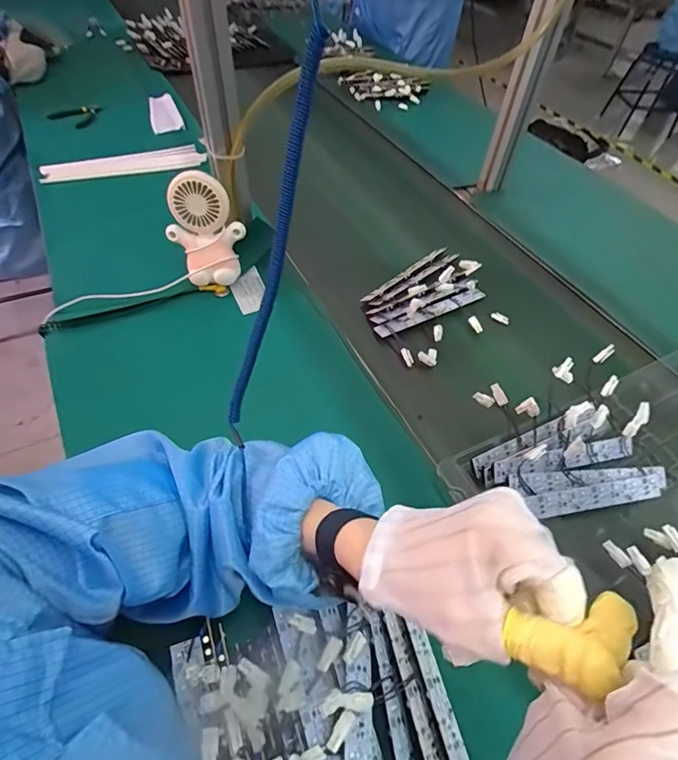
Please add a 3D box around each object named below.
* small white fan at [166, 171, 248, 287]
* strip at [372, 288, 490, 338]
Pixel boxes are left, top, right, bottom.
[{"bbox_3d":[-0.187,-0.203,0.622,0.104,0.152,0.052,-11,53,-12],"label":"small white fan"},{"bbox_3d":[0.141,-0.106,0.654,0.192,0.012,0.026,-23,57,-19],"label":"strip"}]

